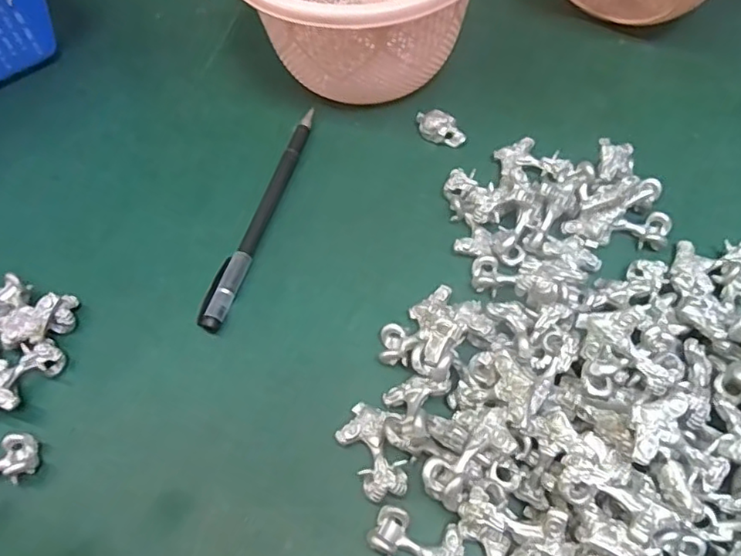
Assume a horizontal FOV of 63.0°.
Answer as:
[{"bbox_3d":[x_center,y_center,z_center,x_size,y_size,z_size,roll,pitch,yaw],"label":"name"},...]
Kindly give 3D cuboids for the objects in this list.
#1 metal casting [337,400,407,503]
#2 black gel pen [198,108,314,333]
[{"bbox_3d":[0.001,0.074,0.261,0.023,0.010,0.042,-21,61,-7],"label":"metal casting"},{"bbox_3d":[-0.060,-0.037,0.334,0.012,0.009,0.148,13,62,11],"label":"black gel pen"}]

